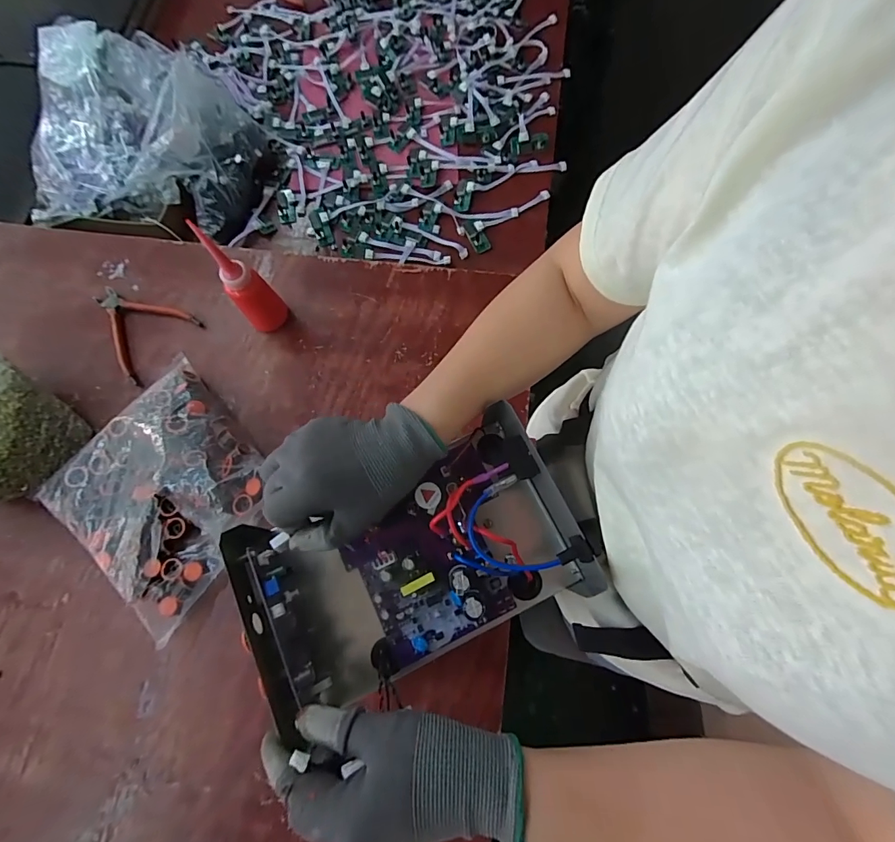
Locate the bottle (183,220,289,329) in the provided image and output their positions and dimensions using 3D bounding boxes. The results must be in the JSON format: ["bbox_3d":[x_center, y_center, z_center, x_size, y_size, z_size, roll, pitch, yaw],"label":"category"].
[{"bbox_3d":[-0.230,-0.154,0.489,0.044,0.152,0.048,0,74,1],"label":"bottle"}]

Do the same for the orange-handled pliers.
[{"bbox_3d":[-0.404,-0.126,0.559,0.137,0.011,0.109,38,79,11],"label":"orange-handled pliers"}]

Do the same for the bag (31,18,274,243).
[{"bbox_3d":[-0.462,-0.465,0.668,0.321,0.126,0.317,0,76,1],"label":"bag"}]

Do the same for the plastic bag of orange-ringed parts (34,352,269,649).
[{"bbox_3d":[-0.312,0.074,0.473,0.221,0.067,0.215,40,79,11],"label":"plastic bag of orange-ringed parts"}]

